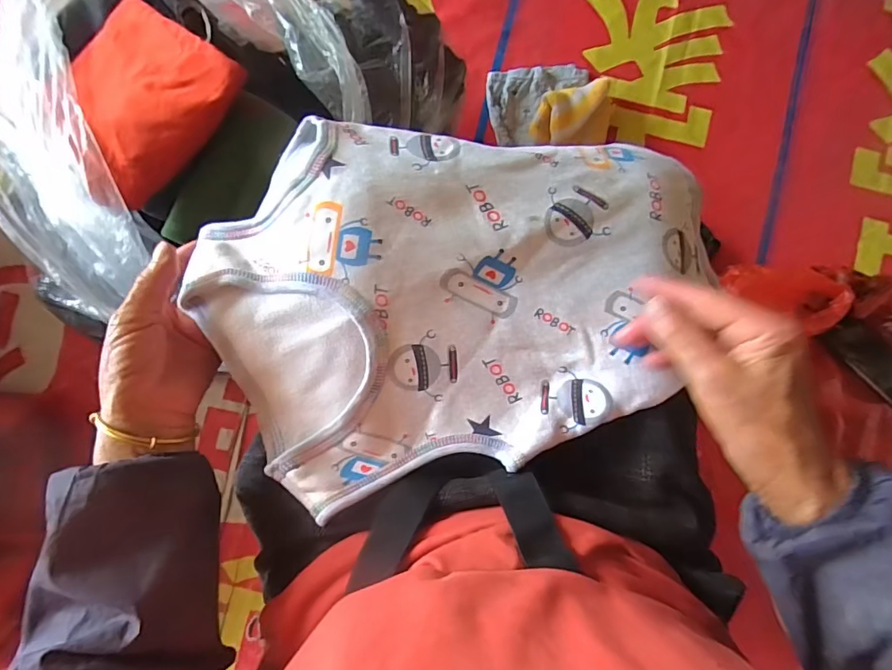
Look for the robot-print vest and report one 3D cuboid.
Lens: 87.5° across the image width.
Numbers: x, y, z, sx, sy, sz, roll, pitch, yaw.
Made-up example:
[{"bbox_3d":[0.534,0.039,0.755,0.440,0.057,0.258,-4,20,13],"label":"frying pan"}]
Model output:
[{"bbox_3d":[0.017,-0.037,0.335,0.369,0.045,0.248,-14,85,-2],"label":"robot-print vest"}]

